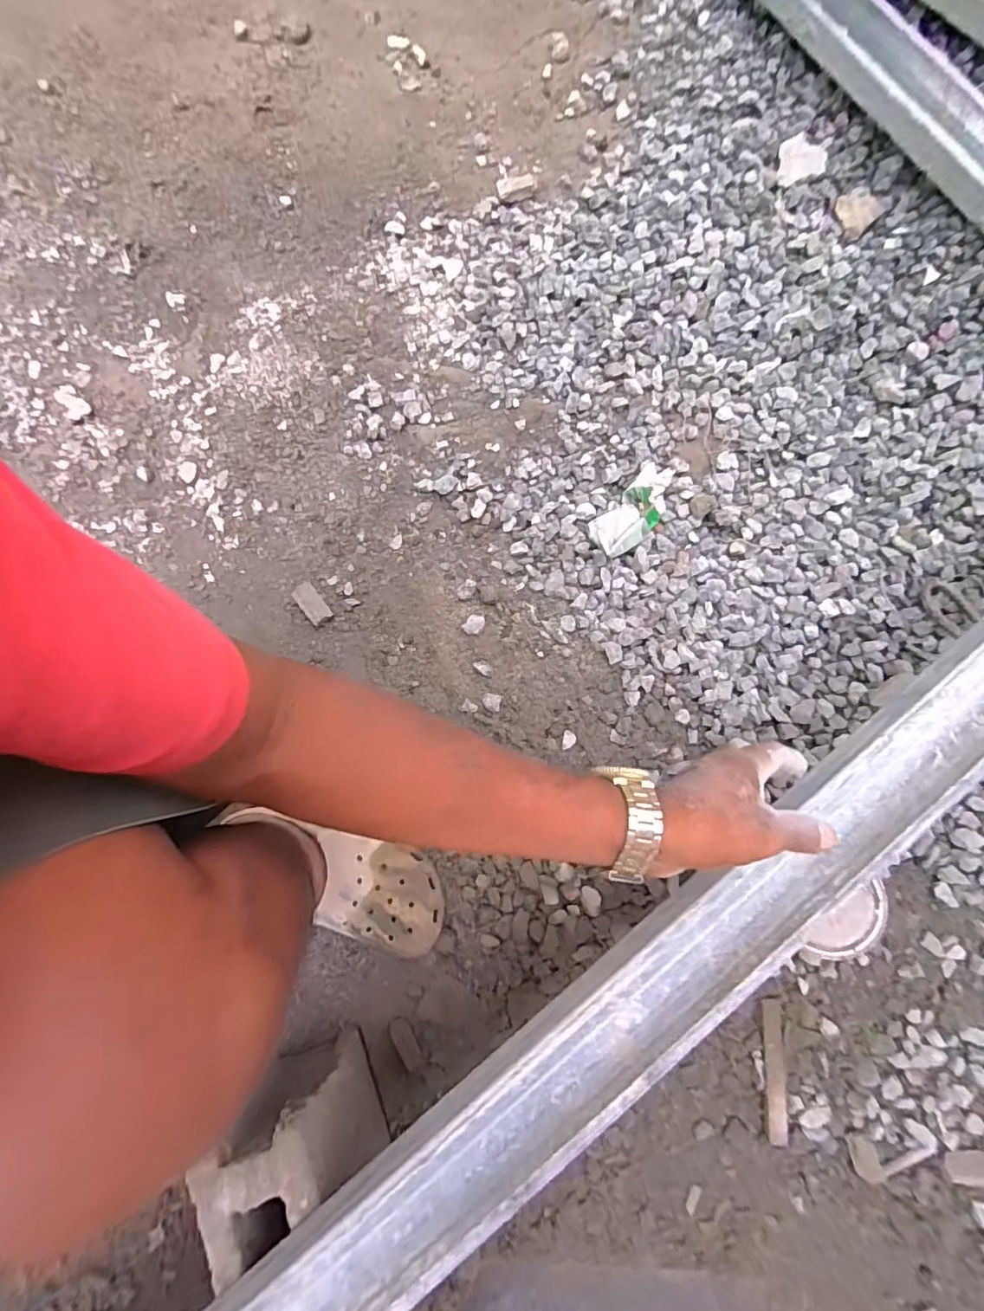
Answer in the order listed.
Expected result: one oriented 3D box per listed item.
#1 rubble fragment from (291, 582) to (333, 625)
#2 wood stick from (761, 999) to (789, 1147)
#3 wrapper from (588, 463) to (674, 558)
[{"bbox_3d":[-0.233,-0.069,0.673,0.030,0.008,0.058,-34,82,-33],"label":"rubble fragment"},{"bbox_3d":[0.318,0.469,0.588,0.020,0.008,0.147,0,82,-3],"label":"wood stick"},{"bbox_3d":[0.202,-0.203,0.728,0.065,0.014,0.150,43,82,3],"label":"wrapper"}]

